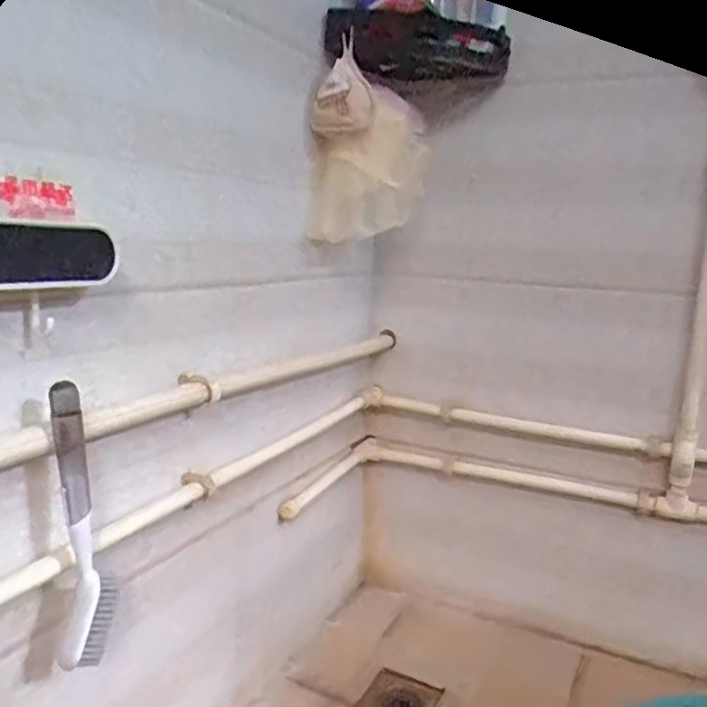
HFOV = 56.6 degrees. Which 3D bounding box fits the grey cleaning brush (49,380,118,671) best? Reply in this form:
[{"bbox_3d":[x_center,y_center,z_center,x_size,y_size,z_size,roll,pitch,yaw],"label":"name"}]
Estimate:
[{"bbox_3d":[-0.224,0.143,0.547,0.044,0.233,0.034,-2,12,-20],"label":"grey cleaning brush"}]

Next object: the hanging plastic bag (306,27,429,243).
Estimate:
[{"bbox_3d":[0.019,-0.274,0.909,0.155,0.224,0.093,2,11,-1],"label":"hanging plastic bag"}]

